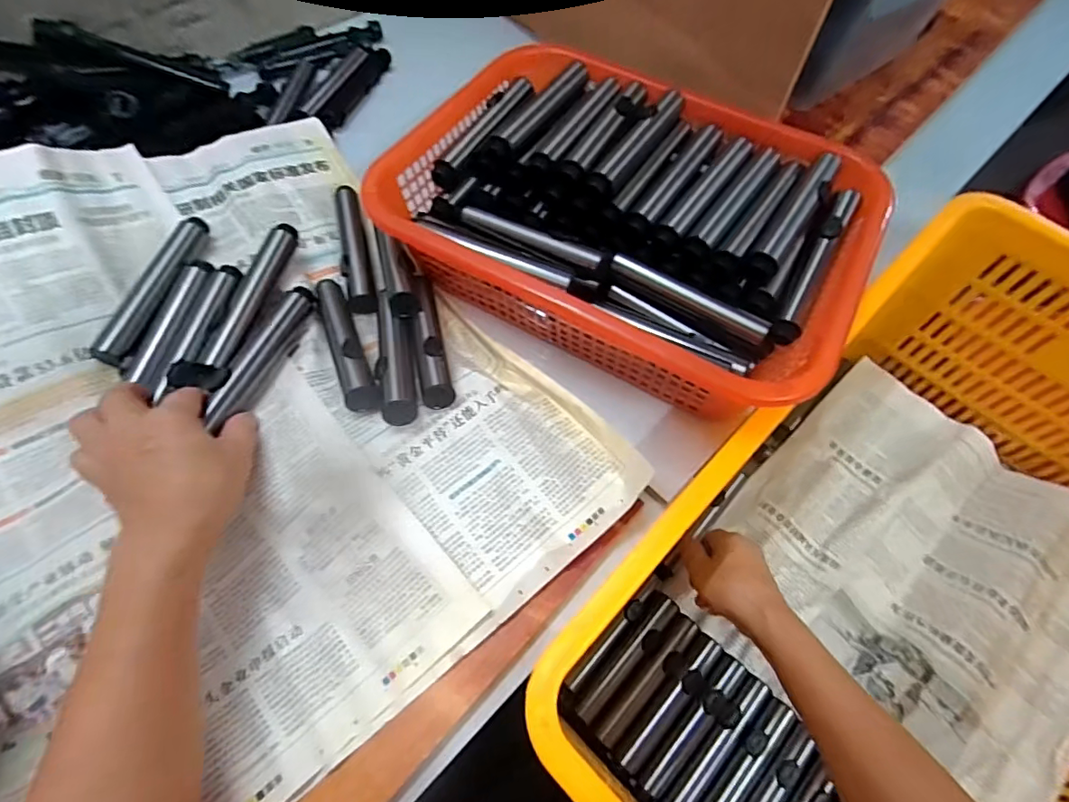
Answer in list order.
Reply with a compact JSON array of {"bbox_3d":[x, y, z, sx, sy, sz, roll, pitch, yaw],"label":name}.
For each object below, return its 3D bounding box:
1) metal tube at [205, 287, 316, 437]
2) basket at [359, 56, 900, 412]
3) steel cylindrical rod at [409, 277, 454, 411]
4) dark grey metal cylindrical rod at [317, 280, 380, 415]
[{"bbox_3d":[-0.221,-0.041,0.424,0.024,0.017,0.135,14,56,5],"label":"metal tube"},{"bbox_3d":[0.084,-0.164,0.474,0.374,0.090,0.284,26,65,11],"label":"basket"},{"bbox_3d":[-0.087,-0.055,0.433,0.024,0.024,0.142,-10,51,-7],"label":"steel cylindrical rod"},{"bbox_3d":[-0.158,-0.055,0.432,0.023,0.021,0.153,-20,52,-12],"label":"dark grey metal cylindrical rod"}]

